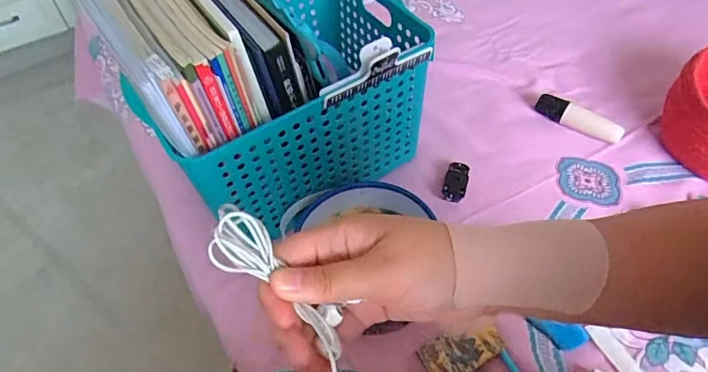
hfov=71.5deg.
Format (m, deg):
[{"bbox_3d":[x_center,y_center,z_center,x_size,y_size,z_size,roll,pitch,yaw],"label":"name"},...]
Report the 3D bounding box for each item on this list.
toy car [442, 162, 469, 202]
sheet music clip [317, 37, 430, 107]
[{"bbox_3d":[0.147,-0.008,0.709,0.032,0.018,0.064,11,52,13],"label":"toy car"},{"bbox_3d":[0.027,-0.134,0.544,0.141,0.049,0.024,-24,53,-15],"label":"sheet music clip"}]

